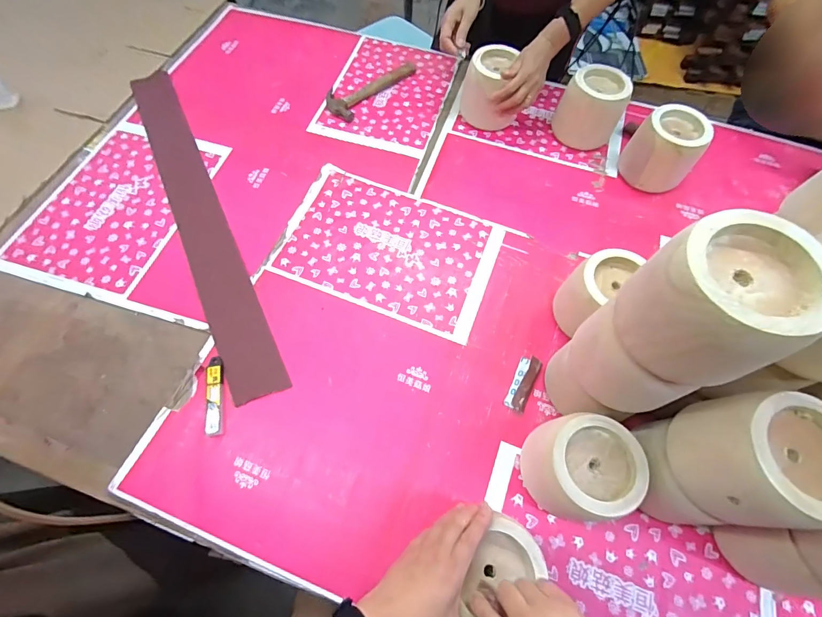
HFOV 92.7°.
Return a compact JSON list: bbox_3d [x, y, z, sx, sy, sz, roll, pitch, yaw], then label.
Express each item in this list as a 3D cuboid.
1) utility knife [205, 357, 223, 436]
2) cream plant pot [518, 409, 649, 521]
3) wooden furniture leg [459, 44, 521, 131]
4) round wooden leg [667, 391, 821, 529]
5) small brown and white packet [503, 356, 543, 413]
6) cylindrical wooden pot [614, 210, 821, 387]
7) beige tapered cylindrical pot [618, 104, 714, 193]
[{"bbox_3d":[-0.319,0.139,0.638,0.024,0.012,0.128,-8,64,-6],"label":"utility knife"},{"bbox_3d":[0.234,0.225,0.556,0.117,0.137,0.118,1,63,-2],"label":"cream plant pot"},{"bbox_3d":[0.189,-0.509,0.909,0.107,0.150,0.123,-25,67,-14],"label":"wooden furniture leg"},{"bbox_3d":[0.389,0.168,0.439,0.120,0.125,0.129,-8,64,-6],"label":"round wooden leg"},{"bbox_3d":[0.191,0.124,0.663,0.034,0.025,0.096,25,65,10],"label":"small brown and white packet"},{"bbox_3d":[0.284,-0.001,0.370,0.116,0.126,0.120,1,63,-2],"label":"cylindrical wooden pot"},{"bbox_3d":[0.538,-0.338,0.843,0.112,0.141,0.118,1,63,-2],"label":"beige tapered cylindrical pot"}]

